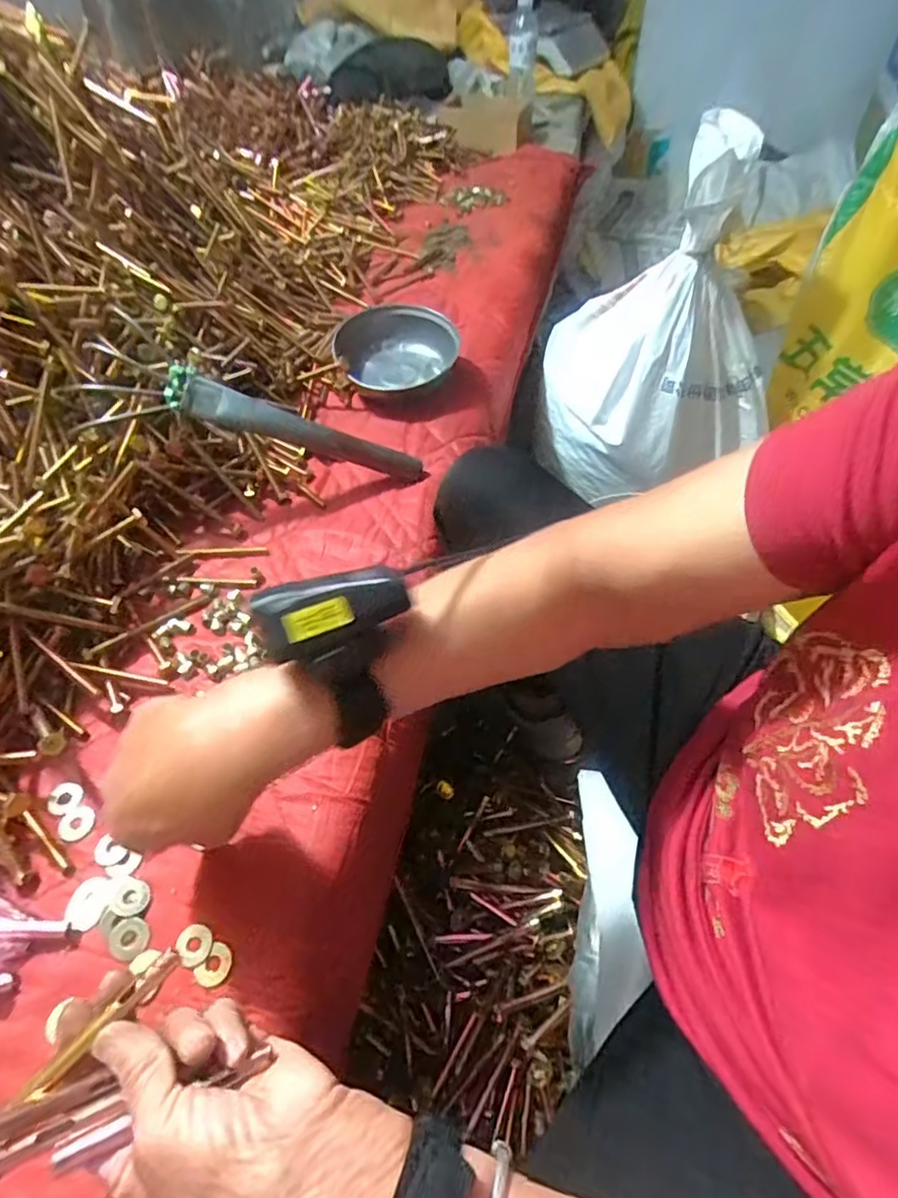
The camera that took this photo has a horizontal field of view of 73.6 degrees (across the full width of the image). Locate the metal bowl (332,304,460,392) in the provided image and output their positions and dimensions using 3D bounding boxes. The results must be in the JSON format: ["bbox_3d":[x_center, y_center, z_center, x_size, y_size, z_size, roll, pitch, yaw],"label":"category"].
[{"bbox_3d":[-0.061,-0.287,0.706,0.136,0.058,0.136,0,51,0],"label":"metal bowl"}]

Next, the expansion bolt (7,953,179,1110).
[{"bbox_3d":[-0.158,0.193,0.273,0.011,0.008,0.075,37,64,25],"label":"expansion bolt"}]

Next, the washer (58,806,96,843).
[{"bbox_3d":[-0.245,0.149,0.396,0.024,0.004,0.022,-2,64,5],"label":"washer"}]

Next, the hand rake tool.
[{"bbox_3d":[-0.162,-0.151,0.543,0.297,0.057,0.052,11,48,-24],"label":"hand rake tool"}]

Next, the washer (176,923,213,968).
[{"bbox_3d":[-0.148,0.200,0.349,0.019,0.004,0.021,-28,57,-20],"label":"washer"}]

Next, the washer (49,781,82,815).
[{"bbox_3d":[-0.261,0.134,0.407,0.023,0.004,0.020,-28,59,-8],"label":"washer"}]

